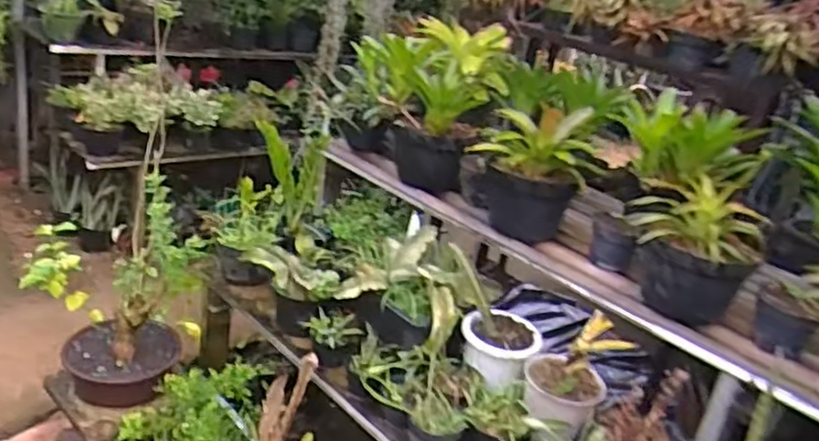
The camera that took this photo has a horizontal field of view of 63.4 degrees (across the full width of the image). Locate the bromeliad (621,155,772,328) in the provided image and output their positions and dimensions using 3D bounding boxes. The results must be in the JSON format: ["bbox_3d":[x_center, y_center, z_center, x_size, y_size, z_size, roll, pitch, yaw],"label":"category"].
[{"bbox_3d":[0.540,0.050,1.284,0.244,0.255,0.205,21,24,21],"label":"bromeliad"}]

